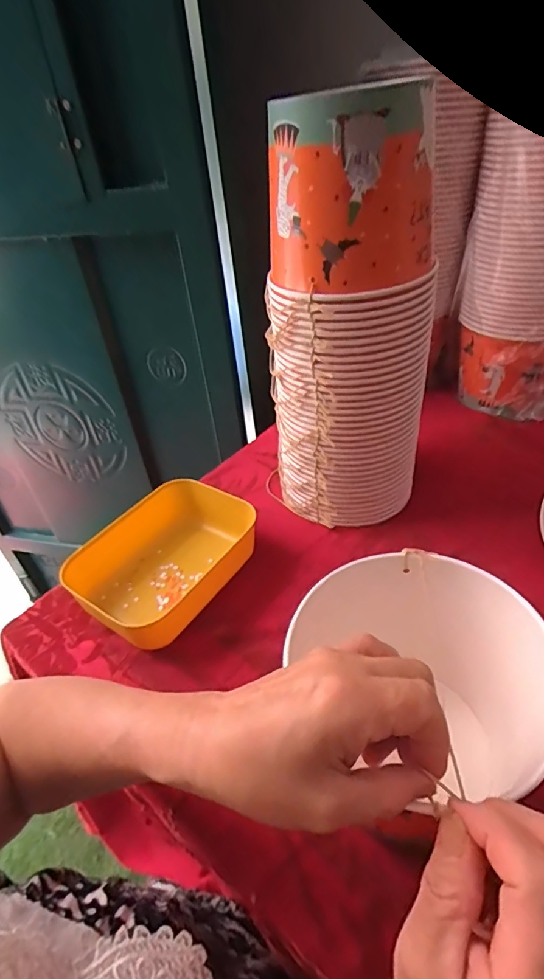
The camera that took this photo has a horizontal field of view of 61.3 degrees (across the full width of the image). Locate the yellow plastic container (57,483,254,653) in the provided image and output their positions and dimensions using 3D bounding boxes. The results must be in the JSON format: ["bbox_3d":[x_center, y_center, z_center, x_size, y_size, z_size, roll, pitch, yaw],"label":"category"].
[{"bbox_3d":[-0.106,0.072,0.507,0.140,0.063,0.211,16,43,26],"label":"yellow plastic container"}]

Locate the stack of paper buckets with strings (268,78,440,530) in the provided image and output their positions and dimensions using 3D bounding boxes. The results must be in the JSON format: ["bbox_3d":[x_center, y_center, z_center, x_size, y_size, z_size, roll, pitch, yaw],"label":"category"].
[{"bbox_3d":[0.075,-0.147,0.472,0.135,0.391,0.128,-30,44,-27],"label":"stack of paper buckets with strings"}]

